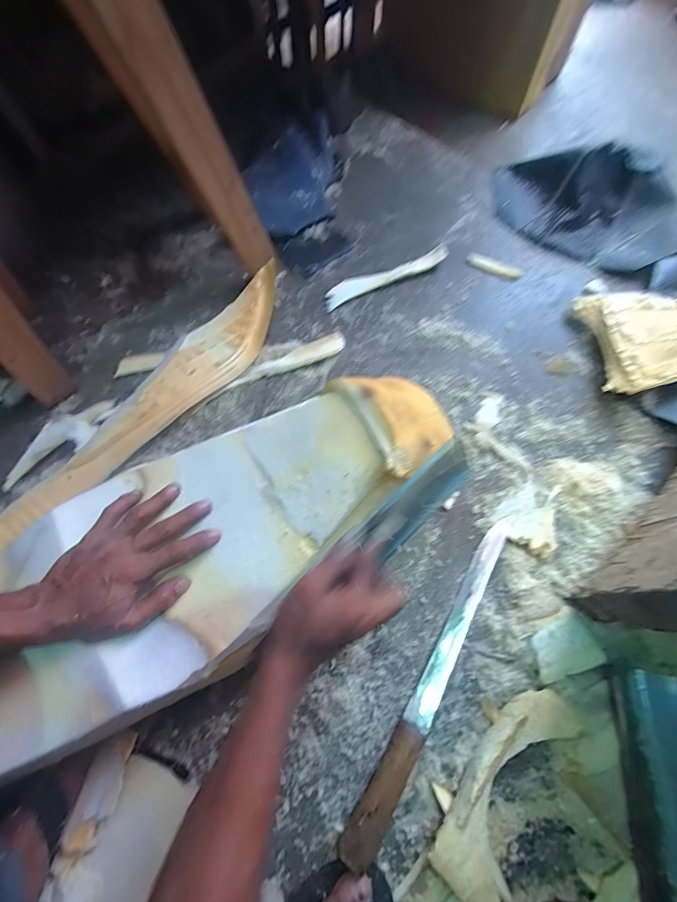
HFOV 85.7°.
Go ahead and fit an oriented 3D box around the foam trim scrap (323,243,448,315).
[{"bbox_3d":[0.085,-0.323,0.665,0.242,0.016,0.047,-24,72,-6],"label":"foam trim scrap"}]

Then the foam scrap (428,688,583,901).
[{"bbox_3d":[0.192,0.373,0.407,0.086,0.040,0.215,35,76,13],"label":"foam scrap"}]

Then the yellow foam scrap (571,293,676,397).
[{"bbox_3d":[0.491,-0.174,0.565,0.182,0.074,0.179,-2,71,2],"label":"yellow foam scrap"}]

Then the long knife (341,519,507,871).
[{"bbox_3d":[0.123,0.276,0.450,0.035,0.030,0.413,30,75,11],"label":"long knife"}]

